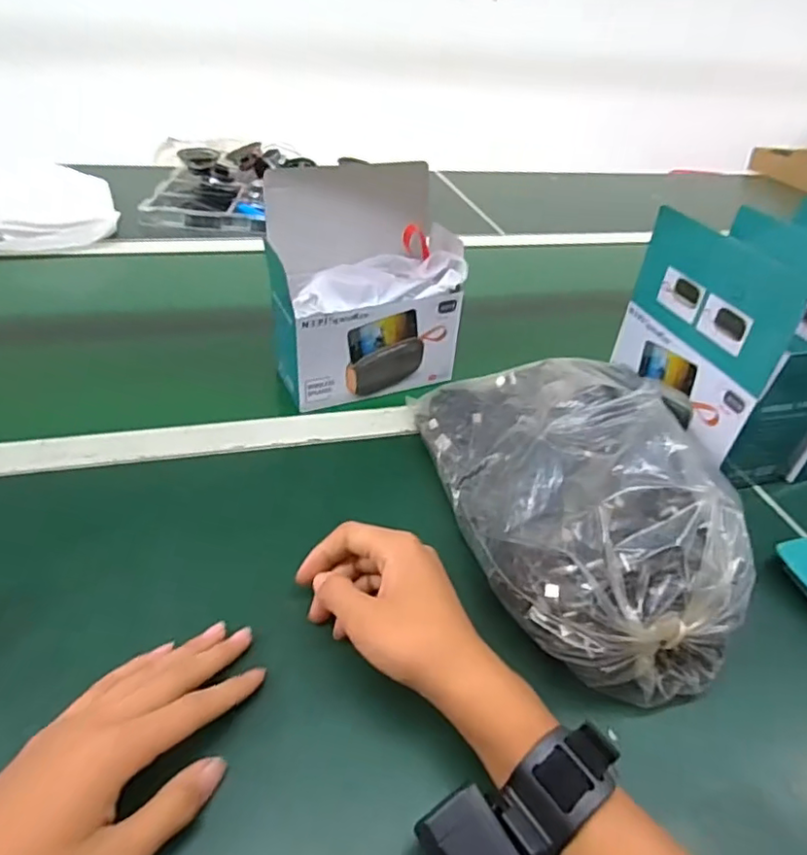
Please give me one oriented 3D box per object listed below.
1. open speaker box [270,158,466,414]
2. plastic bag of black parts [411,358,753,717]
[{"bbox_3d":[-0.037,-0.142,0.569,0.178,0.175,0.118,-8,40,-16],"label":"open speaker box"},{"bbox_3d":[0.111,0.030,0.431,0.149,0.112,0.298,-5,40,-13],"label":"plastic bag of black parts"}]

